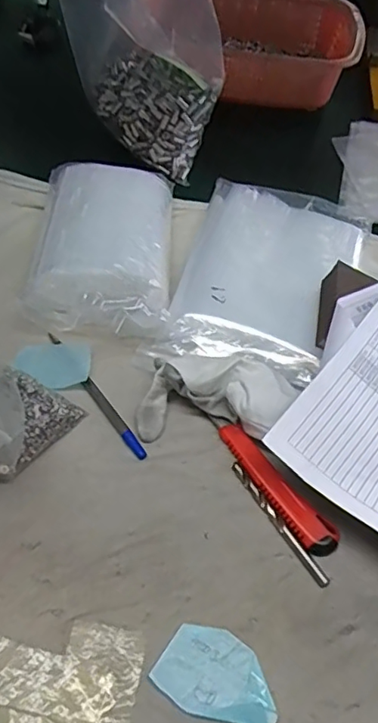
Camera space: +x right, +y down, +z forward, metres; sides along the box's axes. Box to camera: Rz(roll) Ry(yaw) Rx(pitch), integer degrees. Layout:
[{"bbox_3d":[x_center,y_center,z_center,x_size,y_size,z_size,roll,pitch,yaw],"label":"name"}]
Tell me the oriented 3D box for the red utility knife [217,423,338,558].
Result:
[{"bbox_3d":[0.061,0.089,0.402,0.023,0.008,0.114,-28,59,-23],"label":"red utility knife"}]

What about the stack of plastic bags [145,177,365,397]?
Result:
[{"bbox_3d":[0.073,-0.083,0.518,0.153,0.024,0.235,17,53,8],"label":"stack of plastic bags"}]

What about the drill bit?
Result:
[{"bbox_3d":[0.061,0.110,0.387,0.008,0.007,0.100,-27,59,-23],"label":"drill bit"}]

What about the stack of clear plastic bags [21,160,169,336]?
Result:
[{"bbox_3d":[-0.078,-0.114,0.513,0.120,0.031,0.203,2,52,-3],"label":"stack of clear plastic bags"}]

